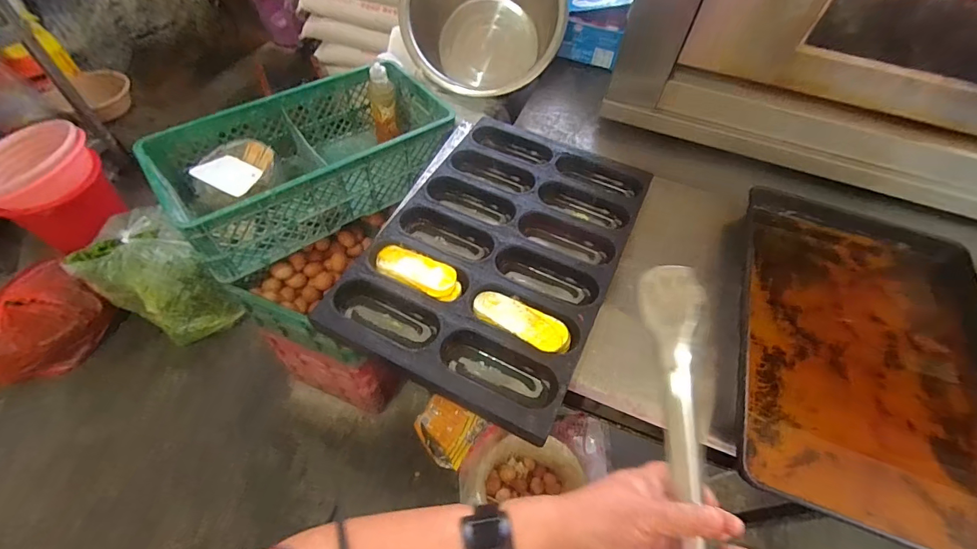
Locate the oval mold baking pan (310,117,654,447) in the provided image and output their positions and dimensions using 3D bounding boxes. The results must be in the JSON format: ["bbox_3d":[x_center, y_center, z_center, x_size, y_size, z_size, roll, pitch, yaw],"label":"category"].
[{"bbox_3d":[0.025,-0.058,0.785,0.415,0.054,0.607,23,56,13],"label":"oval mold baking pan"}]

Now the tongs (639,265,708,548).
[{"bbox_3d":[0.155,0.129,0.343,0.039,0.030,0.279,3,75,0],"label":"tongs"}]

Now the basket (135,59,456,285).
[{"bbox_3d":[-0.431,-0.285,1.071,0.645,0.215,0.336,-30,62,-22],"label":"basket"}]

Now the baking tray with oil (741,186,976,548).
[{"bbox_3d":[0.637,0.107,0.710,0.414,0.061,0.643,21,58,9],"label":"baking tray with oil"}]

